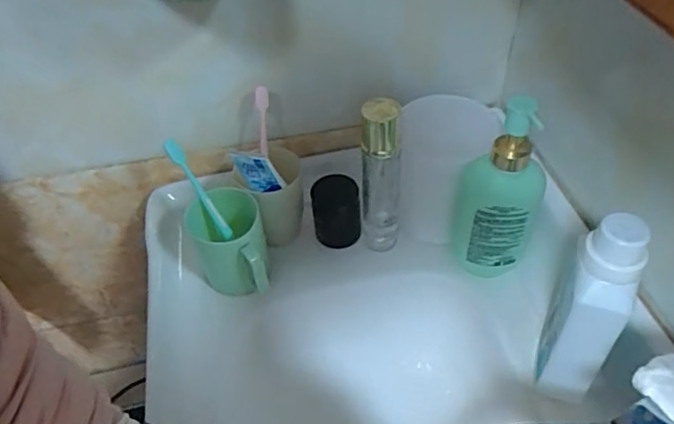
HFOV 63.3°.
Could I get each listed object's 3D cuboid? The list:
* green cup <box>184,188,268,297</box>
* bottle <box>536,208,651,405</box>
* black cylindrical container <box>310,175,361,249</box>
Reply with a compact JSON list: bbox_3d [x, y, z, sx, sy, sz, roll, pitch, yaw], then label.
[{"bbox_3d":[-0.116,0.040,0.599,0.074,0.095,0.099,-13,47,-9],"label":"green cup"},{"bbox_3d":[0.207,0.088,0.458,0.051,0.202,0.044,21,51,21],"label":"bottle"},{"bbox_3d":[0.000,0.000,0.664,0.056,0.077,0.048,0,46,3],"label":"black cylindrical container"}]

